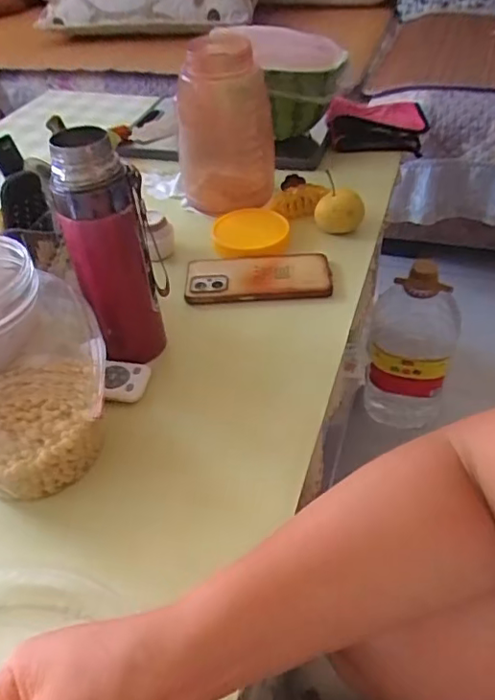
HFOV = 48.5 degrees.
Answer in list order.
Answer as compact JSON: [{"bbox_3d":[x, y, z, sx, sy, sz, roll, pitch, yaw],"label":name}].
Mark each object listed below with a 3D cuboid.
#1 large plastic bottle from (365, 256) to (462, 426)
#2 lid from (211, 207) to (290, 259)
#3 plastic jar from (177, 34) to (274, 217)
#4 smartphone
[{"bbox_3d":[0.297,0.004,1.001,0.146,0.342,0.117,11,44,15],"label":"large plastic bottle"},{"bbox_3d":[0.004,-0.146,0.668,0.089,0.017,0.086,-2,43,2],"label":"lid"},{"bbox_3d":[-0.031,-0.278,0.684,0.114,0.187,0.116,-7,43,-3],"label":"plastic jar"},{"bbox_3d":[0.012,-0.083,0.617,0.159,0.010,0.077,-3,42,1],"label":"smartphone"}]

